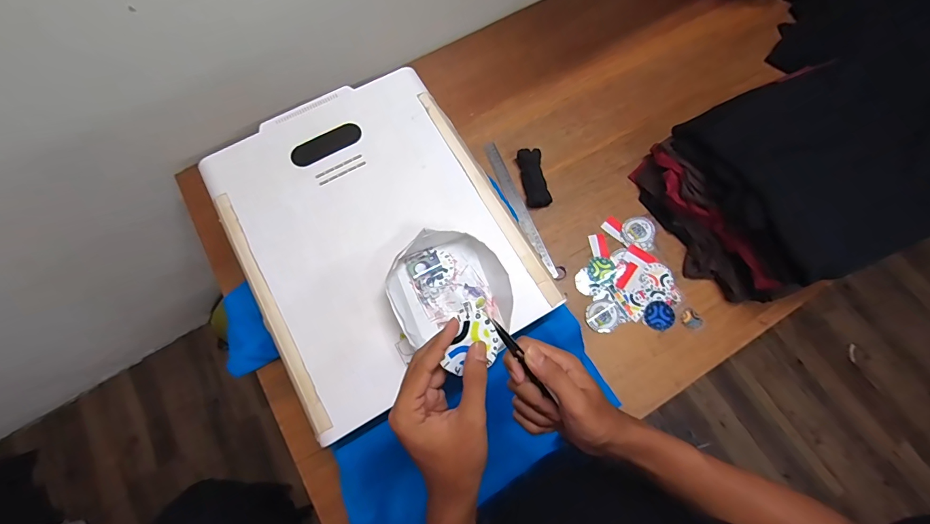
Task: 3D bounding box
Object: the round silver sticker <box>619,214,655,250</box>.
[{"bbox_3d":[0.346,-0.062,0.803,0.063,0.006,0.070,13,73,6],"label":"round silver sticker"}]

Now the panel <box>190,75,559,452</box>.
[{"bbox_3d":[-0.149,-0.060,0.633,0.399,0.028,0.514,-30,73,-7],"label":"panel"}]

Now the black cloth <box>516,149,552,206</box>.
[{"bbox_3d":[0.143,-0.172,0.833,0.048,0.028,0.124,-9,72,-1],"label":"black cloth"}]

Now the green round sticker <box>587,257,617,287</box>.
[{"bbox_3d":[0.265,0.017,0.784,0.052,0.008,0.052,-1,72,2],"label":"green round sticker"}]

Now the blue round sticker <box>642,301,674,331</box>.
[{"bbox_3d":[0.362,0.100,0.753,0.056,0.004,0.054,-31,81,-5],"label":"blue round sticker"}]

